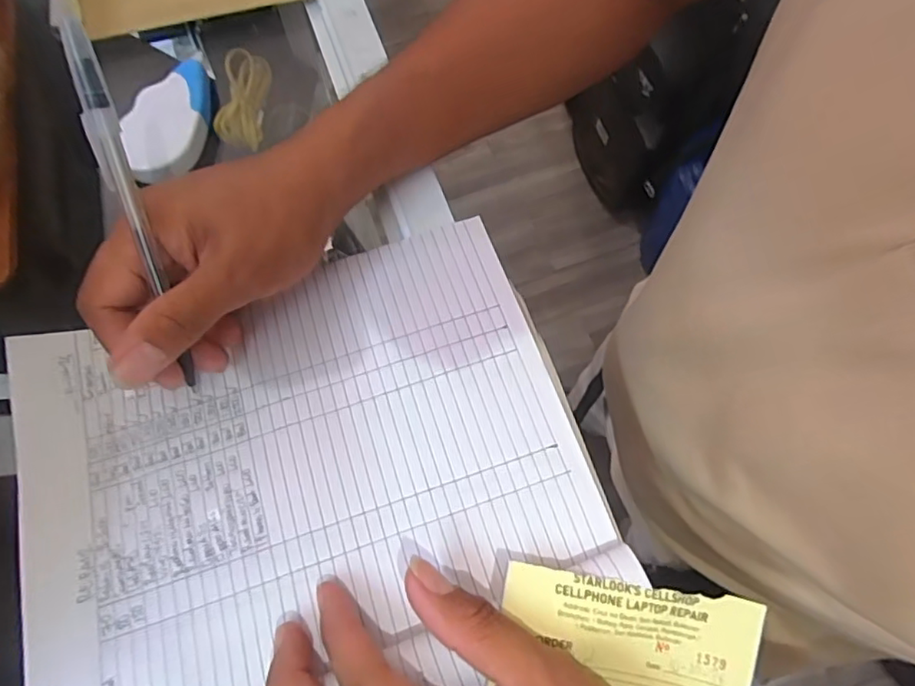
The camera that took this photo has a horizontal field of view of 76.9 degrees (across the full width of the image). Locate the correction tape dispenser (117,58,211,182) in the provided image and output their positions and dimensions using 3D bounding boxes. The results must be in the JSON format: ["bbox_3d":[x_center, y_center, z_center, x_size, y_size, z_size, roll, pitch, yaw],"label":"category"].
[{"bbox_3d":[-0.168,-0.132,0.335,0.040,0.015,0.080,3,70,2],"label":"correction tape dispenser"}]

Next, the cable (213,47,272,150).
[{"bbox_3d":[-0.227,-0.262,0.616,0.048,0.039,0.116,-4,70,0],"label":"cable"}]

